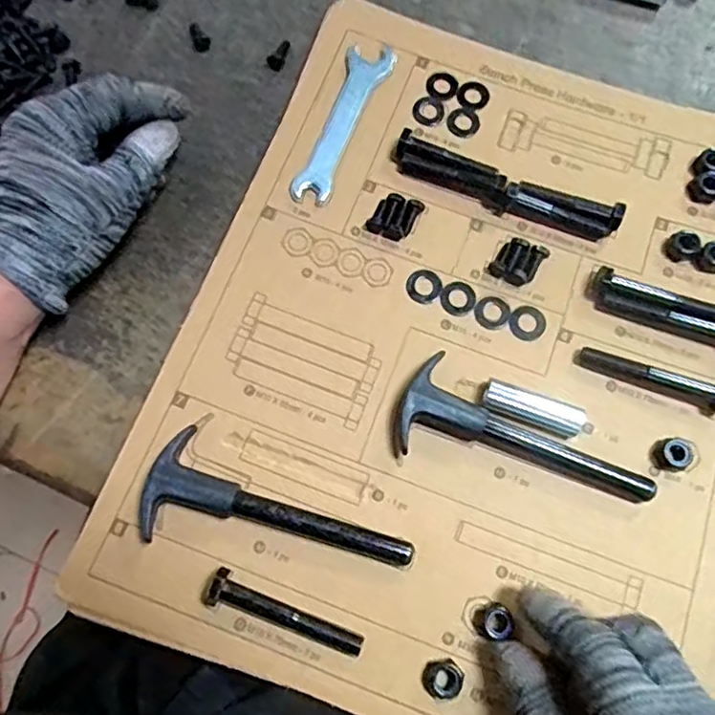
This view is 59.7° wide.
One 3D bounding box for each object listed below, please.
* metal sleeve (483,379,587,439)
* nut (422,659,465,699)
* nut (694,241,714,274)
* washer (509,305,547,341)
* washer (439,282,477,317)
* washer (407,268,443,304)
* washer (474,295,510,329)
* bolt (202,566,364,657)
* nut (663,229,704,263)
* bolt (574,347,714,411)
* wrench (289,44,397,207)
[{"bbox_3d":[0.090,0.027,0.321,0.051,0.012,0.016,19,73,5],"label":"metal sleeve"},{"bbox_3d":[0.039,0.148,0.286,0.018,0.005,0.016,-11,73,-4],"label":"nut"},{"bbox_3d":[0.196,-0.055,0.342,0.015,0.011,0.013,36,75,10],"label":"nut"},{"bbox_3d":[0.093,-0.019,0.341,0.020,0.004,0.020,0,72,-1],"label":"washer"},{"bbox_3d":[0.056,-0.033,0.344,0.019,0.004,0.020,36,75,10],"label":"washer"},{"bbox_3d":[0.037,-0.040,0.346,0.019,0.004,0.020,0,72,-1],"label":"washer"},{"bbox_3d":[0.074,-0.025,0.342,0.019,0.004,0.019,0,72,-1],"label":"washer"},{"bbox_3d":[-0.033,0.119,0.288,0.075,0.019,0.016,20,73,5],"label":"bolt"},{"bbox_3d":[0.182,-0.063,0.348,0.013,0.013,0.016,-32,75,-10],"label":"nut"},{"bbox_3d":[0.155,0.008,0.324,0.074,0.019,0.015,20,73,5],"label":"bolt"},{"bbox_3d":[-0.008,-0.141,0.373,0.028,0.004,0.113,18,73,5],"label":"wrench"}]

